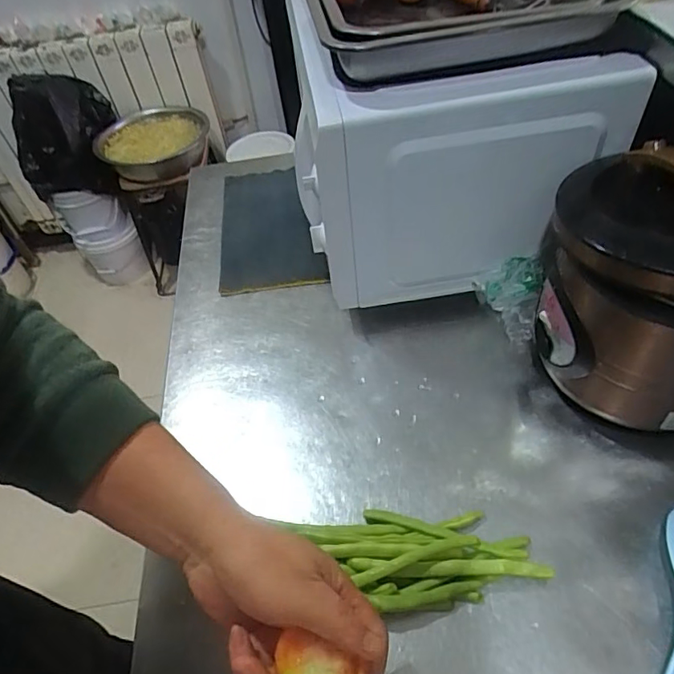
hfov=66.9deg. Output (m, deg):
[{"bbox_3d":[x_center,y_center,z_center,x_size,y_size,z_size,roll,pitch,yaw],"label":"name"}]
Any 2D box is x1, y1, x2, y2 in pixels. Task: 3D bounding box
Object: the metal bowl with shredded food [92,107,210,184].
[{"bbox_3d":[-0.576,-0.608,1.615,0.303,0.107,0.280,1,50,8],"label":"metal bowl with shredded food"}]

